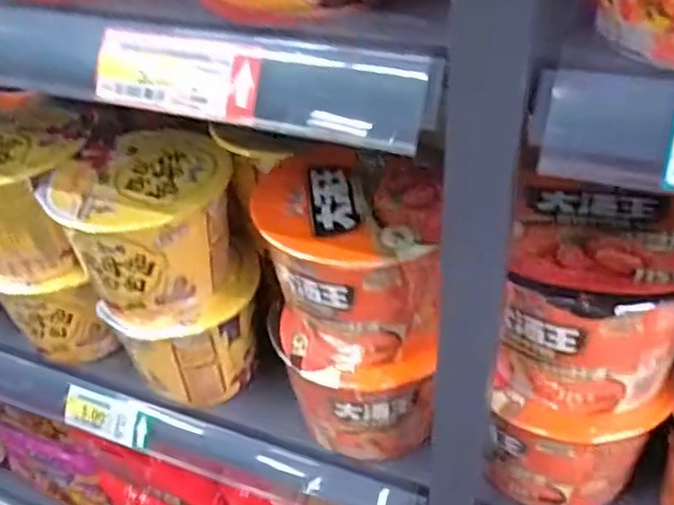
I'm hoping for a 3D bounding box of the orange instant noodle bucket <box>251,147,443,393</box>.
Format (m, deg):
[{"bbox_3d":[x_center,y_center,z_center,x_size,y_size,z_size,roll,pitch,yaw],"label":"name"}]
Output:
[{"bbox_3d":[0.009,0.012,0.486,0.112,0.122,0.109,-3,38,2],"label":"orange instant noodle bucket"}]

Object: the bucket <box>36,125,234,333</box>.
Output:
[{"bbox_3d":[-0.143,-0.018,0.533,0.125,0.104,0.117,-3,38,2],"label":"bucket"}]

